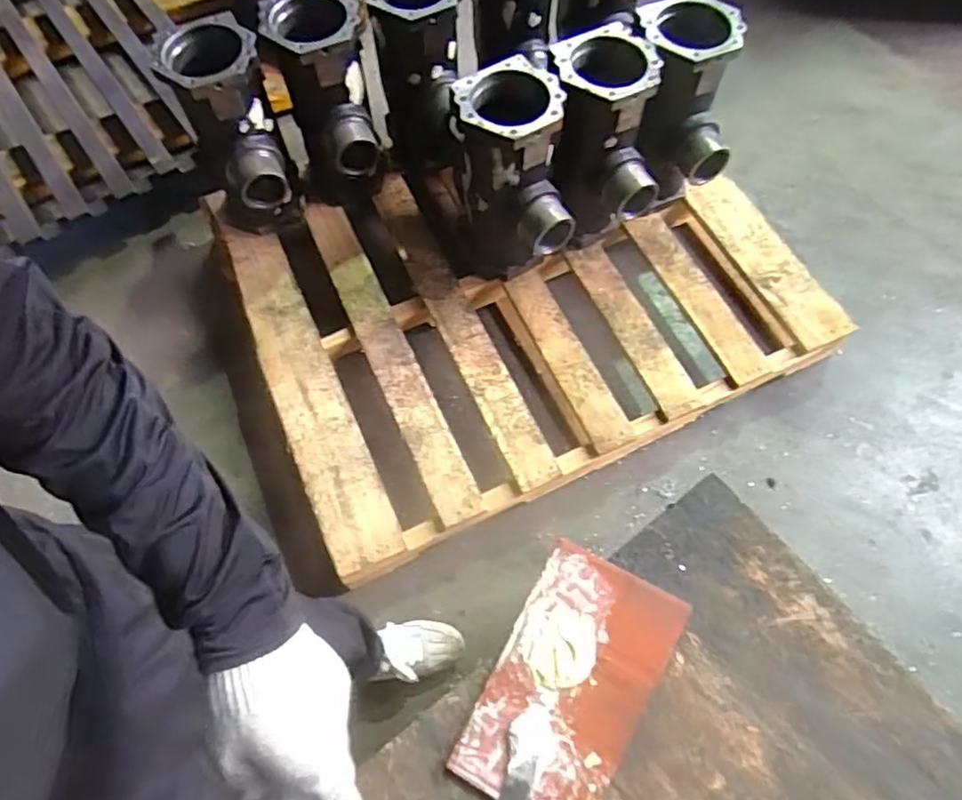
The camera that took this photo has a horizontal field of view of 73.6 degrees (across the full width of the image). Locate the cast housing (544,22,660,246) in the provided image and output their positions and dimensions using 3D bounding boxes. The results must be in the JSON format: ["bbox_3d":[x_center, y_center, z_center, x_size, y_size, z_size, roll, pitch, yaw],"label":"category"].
[{"bbox_3d":[0.232,-0.486,1.310,0.194,0.396,0.249,-13,65,-6],"label":"cast housing"}]

